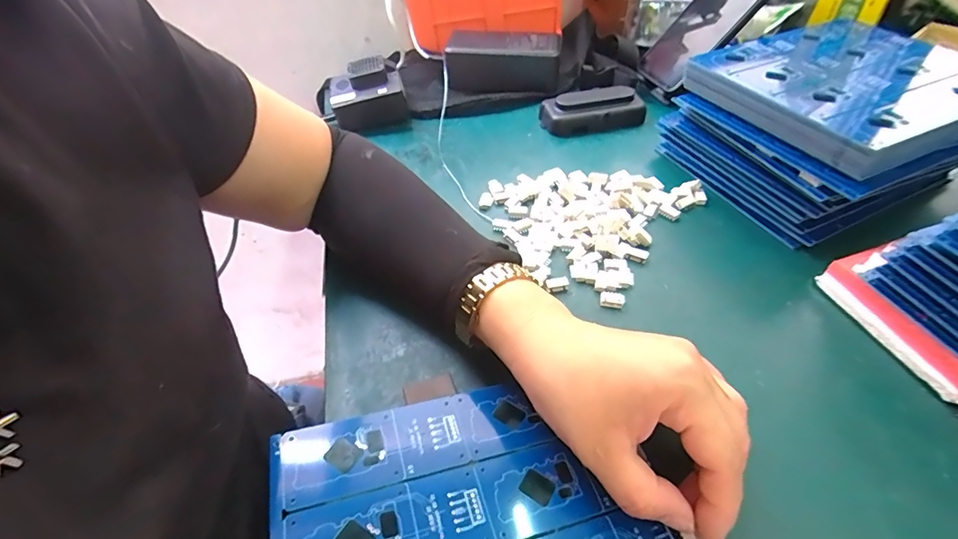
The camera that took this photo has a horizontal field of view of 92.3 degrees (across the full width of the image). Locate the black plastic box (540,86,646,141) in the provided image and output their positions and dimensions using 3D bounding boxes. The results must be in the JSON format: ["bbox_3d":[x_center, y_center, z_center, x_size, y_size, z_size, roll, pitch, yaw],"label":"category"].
[{"bbox_3d":[0.121,-0.165,0.483,0.098,0.034,0.052,-14,47,-9],"label":"black plastic box"}]

